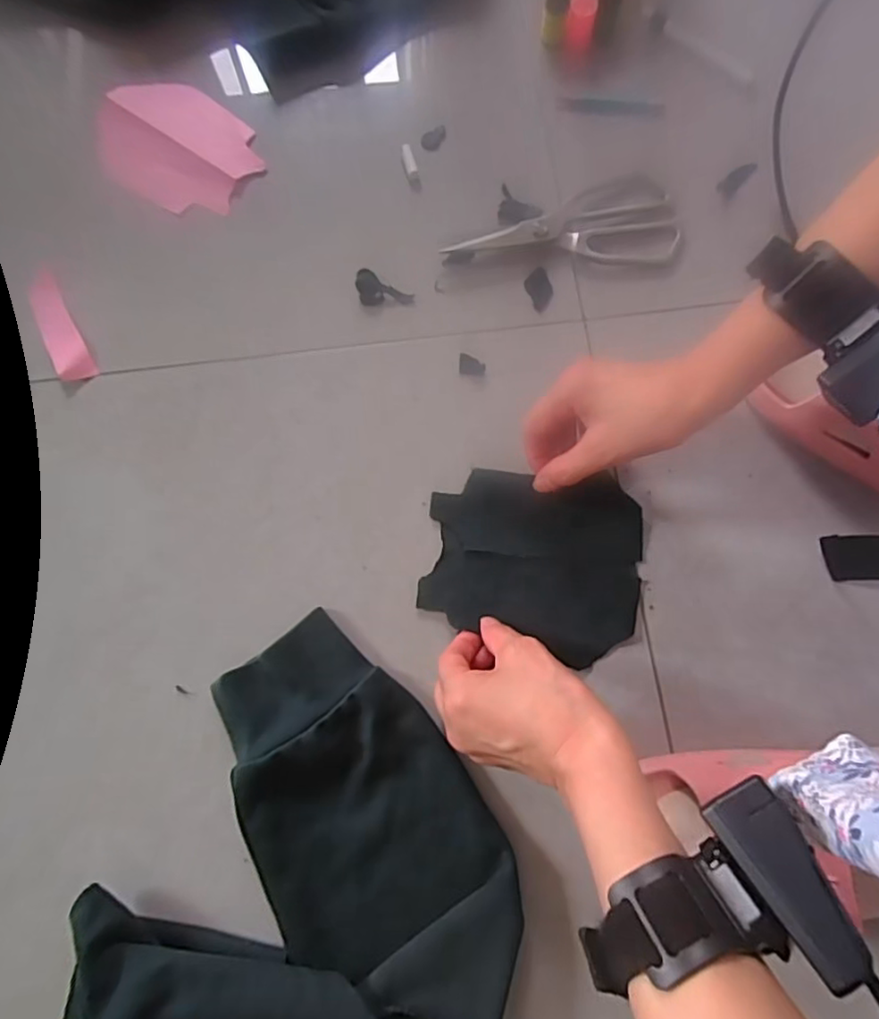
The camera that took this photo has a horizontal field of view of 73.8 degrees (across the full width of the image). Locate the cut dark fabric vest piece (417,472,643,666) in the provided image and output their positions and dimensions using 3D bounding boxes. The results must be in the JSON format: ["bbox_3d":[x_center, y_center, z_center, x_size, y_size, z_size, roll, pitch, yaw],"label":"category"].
[{"bbox_3d":[0.067,0.034,0.410,0.148,0.017,0.122,8,78,1],"label":"cut dark fabric vest piece"}]

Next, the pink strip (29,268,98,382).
[{"bbox_3d":[-0.298,-0.144,0.452,0.026,0.005,0.105,-29,80,-7],"label":"pink strip"}]

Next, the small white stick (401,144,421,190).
[{"bbox_3d":[-0.024,-0.287,0.490,0.009,0.004,0.043,-12,78,-4],"label":"small white stick"}]

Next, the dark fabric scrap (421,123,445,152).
[{"bbox_3d":[-0.005,-0.320,0.502,0.017,0.004,0.030,27,79,5],"label":"dark fabric scrap"}]

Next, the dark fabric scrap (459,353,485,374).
[{"bbox_3d":[0.025,-0.111,0.449,0.020,0.004,0.016,3,78,0],"label":"dark fabric scrap"}]

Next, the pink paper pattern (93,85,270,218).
[{"bbox_3d":[-0.221,-0.305,0.485,0.133,0.011,0.106,34,79,6],"label":"pink paper pattern"}]

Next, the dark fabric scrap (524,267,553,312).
[{"bbox_3d":[0.080,-0.176,0.468,0.020,0.004,0.032,-24,87,-1],"label":"dark fabric scrap"}]

